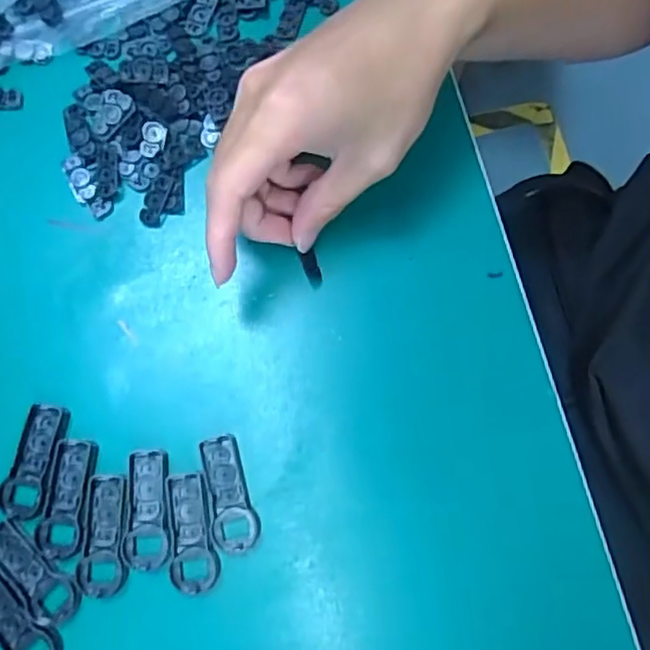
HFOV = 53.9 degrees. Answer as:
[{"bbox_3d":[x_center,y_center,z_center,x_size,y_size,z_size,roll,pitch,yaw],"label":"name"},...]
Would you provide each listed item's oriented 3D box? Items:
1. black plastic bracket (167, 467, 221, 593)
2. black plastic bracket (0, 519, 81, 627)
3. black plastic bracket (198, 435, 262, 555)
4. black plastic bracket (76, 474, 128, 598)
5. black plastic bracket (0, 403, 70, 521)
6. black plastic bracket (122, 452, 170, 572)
[{"bbox_3d":[-0.064,0.098,0.305,0.021,0.004,0.054,-9,76,-2],"label":"black plastic bracket"},{"bbox_3d":[-0.139,0.117,0.302,0.054,0.004,0.022,41,80,9],"label":"black plastic bracket"},{"bbox_3d":[-0.046,0.081,0.310,0.021,0.004,0.055,-13,77,-3],"label":"black plastic bracket"},{"bbox_3d":[-0.106,0.100,0.304,0.021,0.004,0.054,-3,76,-1],"label":"black plastic bracket"},{"bbox_3d":[-0.143,0.066,0.312,0.021,0.004,0.055,10,76,2],"label":"black plastic bracket"},{"bbox_3d":[-0.086,0.088,0.308,0.021,0.005,0.055,-3,76,-1],"label":"black plastic bracket"}]

